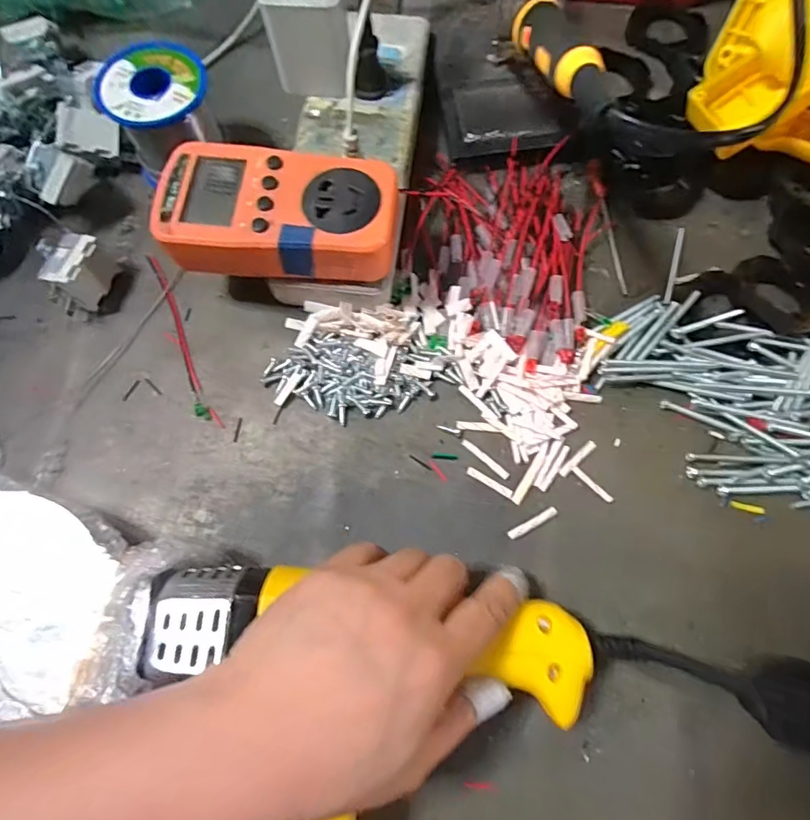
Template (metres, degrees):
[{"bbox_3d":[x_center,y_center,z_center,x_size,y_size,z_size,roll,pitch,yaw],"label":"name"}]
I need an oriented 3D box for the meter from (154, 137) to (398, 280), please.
[{"bbox_3d":[-0.068,-0.108,0.274,0.125,0.028,0.068,5,73,2],"label":"meter"}]

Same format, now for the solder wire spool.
[{"bbox_3d":[-0.154,-0.186,0.323,0.064,0.064,0.062,0,73,1],"label":"solder wire spool"}]

